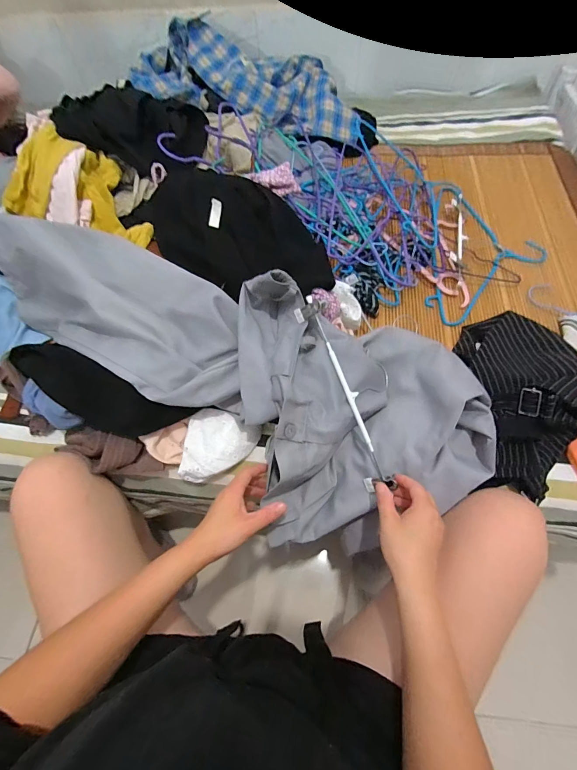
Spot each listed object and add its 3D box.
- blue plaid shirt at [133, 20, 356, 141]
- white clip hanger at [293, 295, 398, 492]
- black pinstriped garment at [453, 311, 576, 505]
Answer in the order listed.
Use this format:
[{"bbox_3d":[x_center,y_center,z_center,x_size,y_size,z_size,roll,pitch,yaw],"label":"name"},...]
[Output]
[{"bbox_3d":[-0.116,-0.816,0.931,0.644,0.143,0.290,12,63,10],"label":"blue plaid shirt"},{"bbox_3d":[0.113,0.000,0.519,0.106,0.042,0.288,-23,91,-32],"label":"white clip hanger"},{"bbox_3d":[0.398,0.002,0.515,0.224,0.101,0.278,3,62,6],"label":"black pinstriped garment"}]

